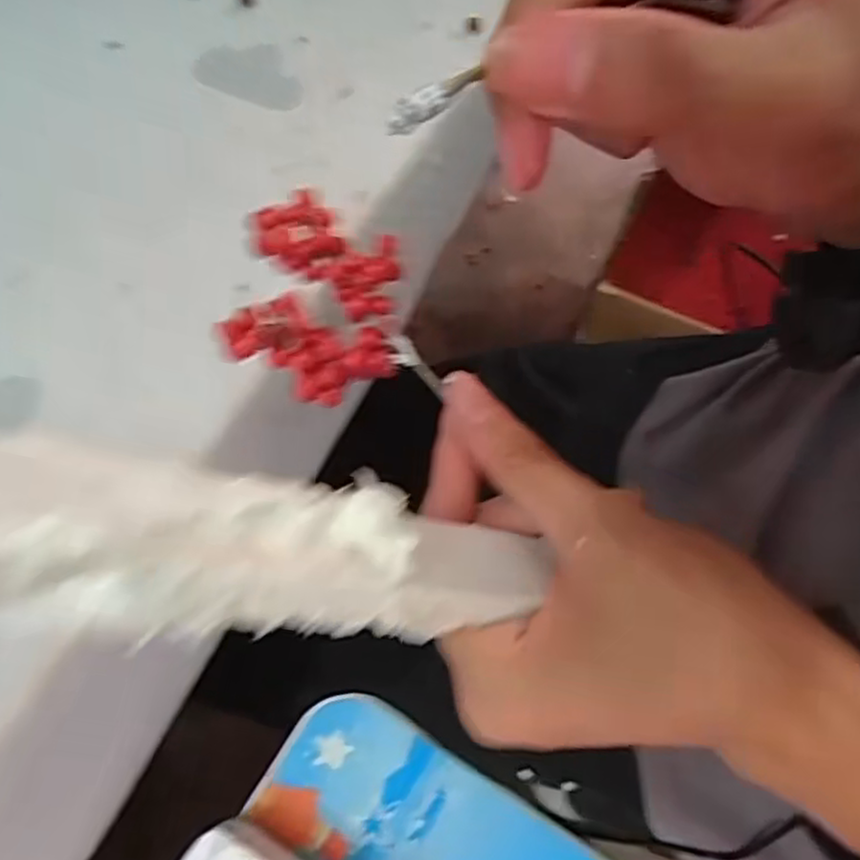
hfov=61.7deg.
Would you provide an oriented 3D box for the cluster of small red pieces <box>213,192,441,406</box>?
[{"bbox_3d":[-0.035,-0.038,0.214,0.057,0.009,0.061,-18,89,-15],"label":"cluster of small red pieces"}]

